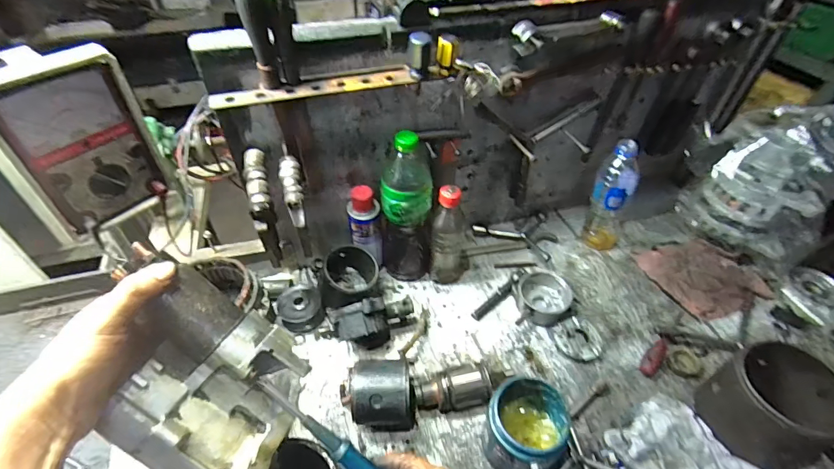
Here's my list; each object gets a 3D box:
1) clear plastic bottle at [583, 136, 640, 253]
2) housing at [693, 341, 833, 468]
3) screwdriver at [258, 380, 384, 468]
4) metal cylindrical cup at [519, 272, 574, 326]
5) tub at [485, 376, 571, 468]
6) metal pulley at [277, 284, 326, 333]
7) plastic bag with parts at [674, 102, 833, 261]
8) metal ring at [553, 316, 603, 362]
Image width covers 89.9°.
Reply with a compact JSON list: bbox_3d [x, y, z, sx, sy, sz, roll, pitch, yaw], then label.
[{"bbox_3d":[0.341,-0.063,0.730,0.068,0.213,0.058,24,51,21],"label":"clear plastic bottle"},{"bbox_3d":[0.453,0.217,0.528,0.137,0.122,0.126,0,46,0],"label":"housing"},{"bbox_3d":[-0.072,0.183,0.364,0.162,0.018,0.021,40,52,-4],"label":"screwdriver"},{"bbox_3d":[0.206,0.102,0.676,0.080,0.045,0.081,0,46,0],"label":"metal cylindrical cup"},{"bbox_3d":[0.130,0.236,0.508,0.089,0.099,0.091,0,46,0],"label":"tub"},{"bbox_3d":[-0.183,0.119,0.667,0.066,0.046,0.071,-10,65,-8],"label":"metal pulley"},{"bbox_3d":[0.592,-0.096,0.720,0.155,0.271,0.202,-1,44,-3],"label":"plastic bag with parts"},{"bbox_3d":[0.249,0.160,0.643,0.072,0.019,0.071,0,46,0],"label":"metal ring"}]

